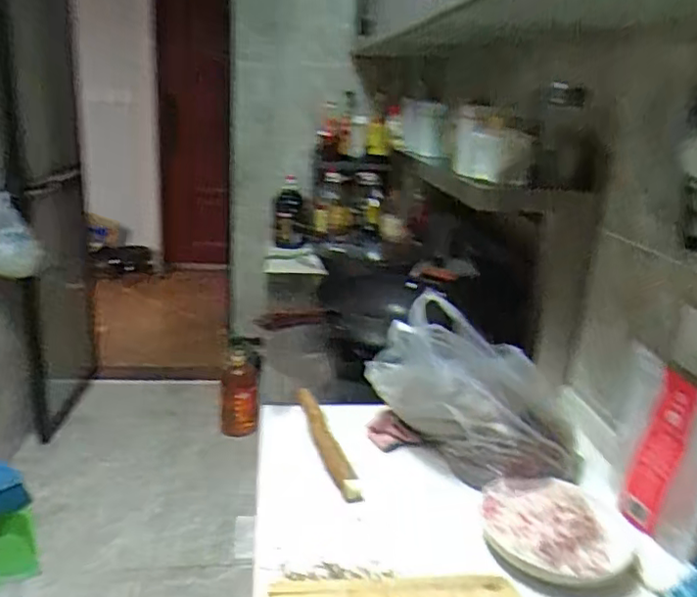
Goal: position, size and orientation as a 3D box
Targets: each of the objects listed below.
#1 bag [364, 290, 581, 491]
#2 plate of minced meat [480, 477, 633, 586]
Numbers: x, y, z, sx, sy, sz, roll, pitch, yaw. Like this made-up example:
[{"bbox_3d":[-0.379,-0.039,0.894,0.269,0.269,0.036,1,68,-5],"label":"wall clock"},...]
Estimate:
[{"bbox_3d":[0.200,0.157,0.990,0.335,0.231,0.201,5,19,3],"label":"bag"},{"bbox_3d":[0.279,0.304,0.827,0.186,0.065,0.179,9,19,16],"label":"plate of minced meat"}]

